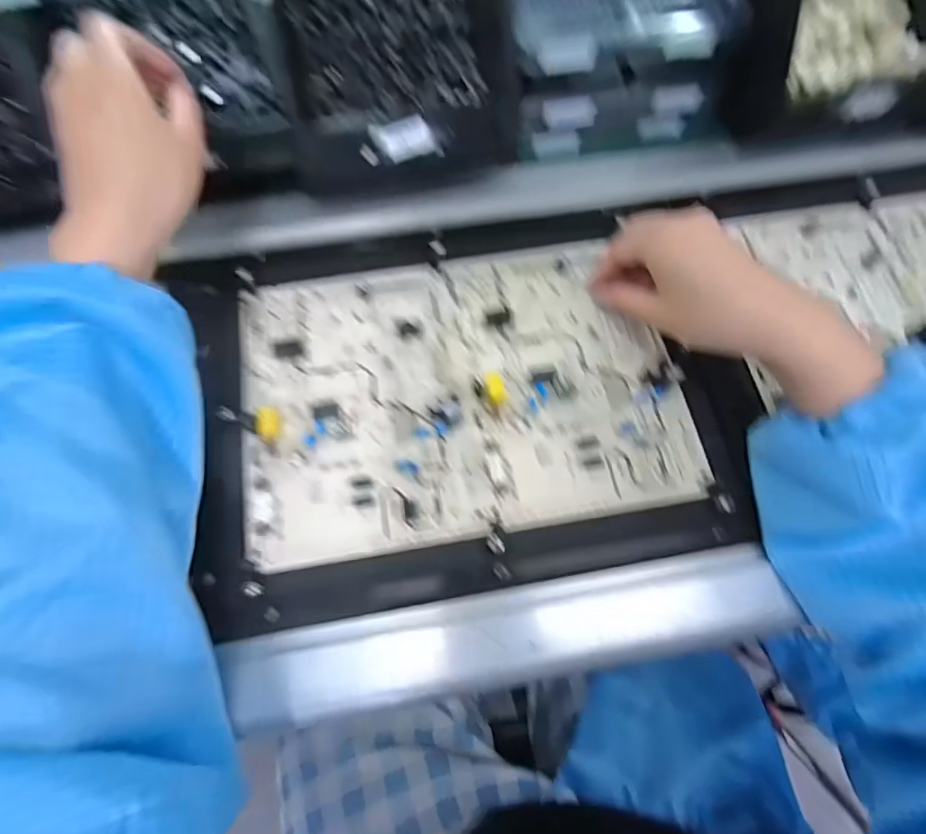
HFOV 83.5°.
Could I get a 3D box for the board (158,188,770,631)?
[{"bbox_3d":[-0.002,-0.021,0.344,0.333,0.023,0.262,-9,71,-4],"label":"board"}]

